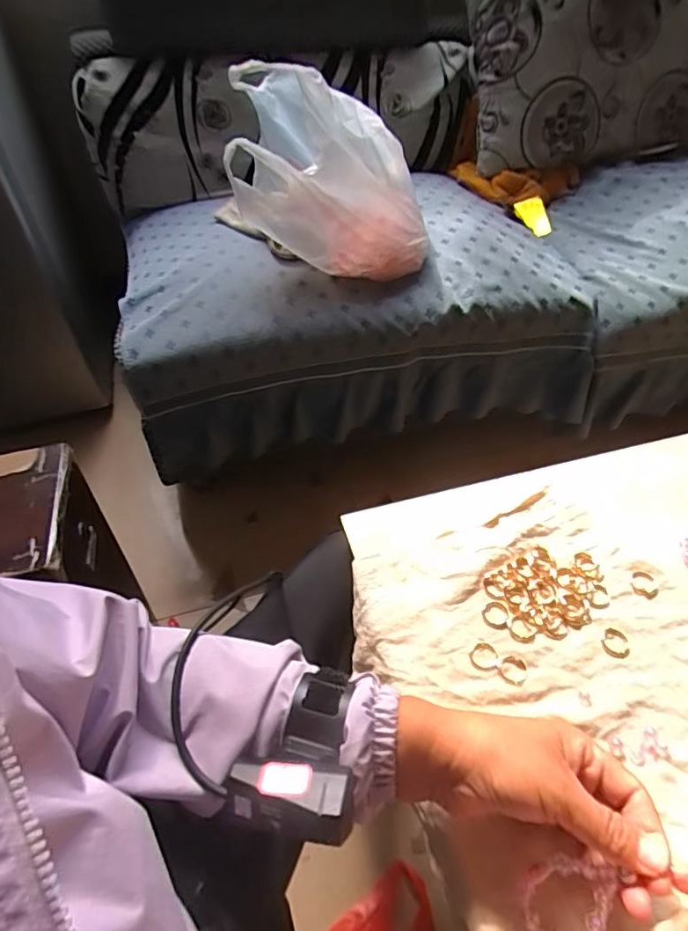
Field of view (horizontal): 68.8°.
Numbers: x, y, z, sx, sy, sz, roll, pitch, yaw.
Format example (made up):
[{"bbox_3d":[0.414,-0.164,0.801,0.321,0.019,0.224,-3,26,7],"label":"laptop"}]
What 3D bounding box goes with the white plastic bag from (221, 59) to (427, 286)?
[{"bbox_3d":[-0.022,-0.530,0.904,0.330,0.299,0.232,-6,48,-6],"label":"white plastic bag"}]

